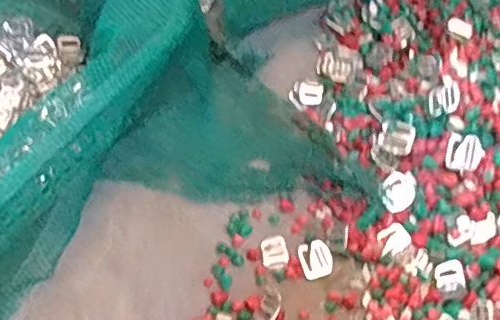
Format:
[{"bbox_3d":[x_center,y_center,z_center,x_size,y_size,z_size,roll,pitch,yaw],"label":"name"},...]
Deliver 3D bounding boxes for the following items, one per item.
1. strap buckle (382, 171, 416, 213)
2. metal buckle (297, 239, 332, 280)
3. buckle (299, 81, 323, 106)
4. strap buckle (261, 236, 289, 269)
[{"bbox_3d":[0.152,0.031,0.586,0.033,0.010,0.042,7,64,3],"label":"strap buckle"},{"bbox_3d":[0.067,0.101,0.583,0.033,0.005,0.037,-15,65,-7],"label":"metal buckle"},{"bbox_3d":[0.070,-0.076,0.659,0.027,0.004,0.032,5,64,2],"label":"buckle"},{"bbox_3d":[0.025,0.093,0.585,0.025,0.004,0.033,-7,64,-3],"label":"strap buckle"}]

